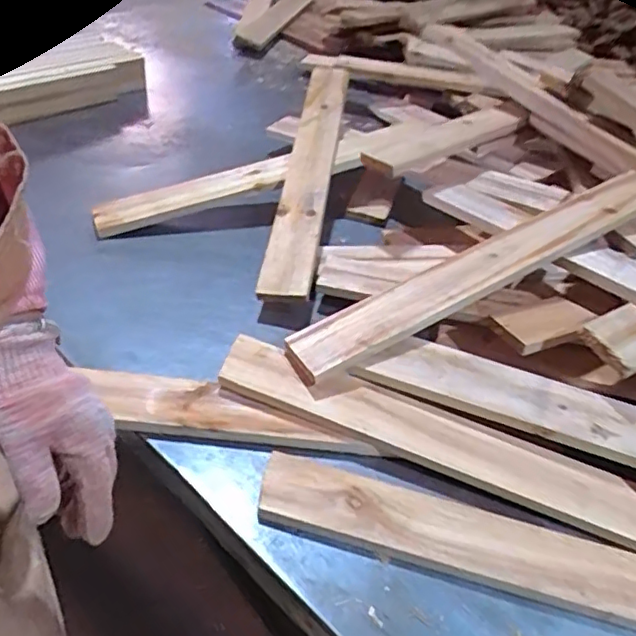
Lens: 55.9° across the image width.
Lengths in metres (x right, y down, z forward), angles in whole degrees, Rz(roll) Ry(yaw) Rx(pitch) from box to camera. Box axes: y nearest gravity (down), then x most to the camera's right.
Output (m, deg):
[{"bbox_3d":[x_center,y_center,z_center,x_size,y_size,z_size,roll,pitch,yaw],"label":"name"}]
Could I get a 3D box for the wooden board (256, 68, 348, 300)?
[{"bbox_3d":[-0.010,-0.222,0.862,0.066,0.017,0.510,4,51,6],"label":"wooden board"}]

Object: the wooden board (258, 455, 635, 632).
[{"bbox_3d":[0.169,0.193,0.497,0.445,0.014,0.073,12,42,11],"label":"wooden board"}]

